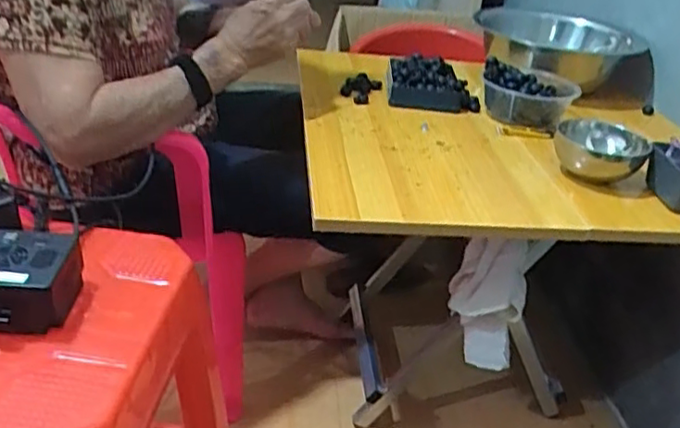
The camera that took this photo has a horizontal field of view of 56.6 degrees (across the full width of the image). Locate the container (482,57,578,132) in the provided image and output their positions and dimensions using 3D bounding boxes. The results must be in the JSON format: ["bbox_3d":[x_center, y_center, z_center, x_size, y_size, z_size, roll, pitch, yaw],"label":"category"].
[{"bbox_3d":[0.281,-0.180,0.943,0.137,0.067,0.144,14,32,13],"label":"container"}]

